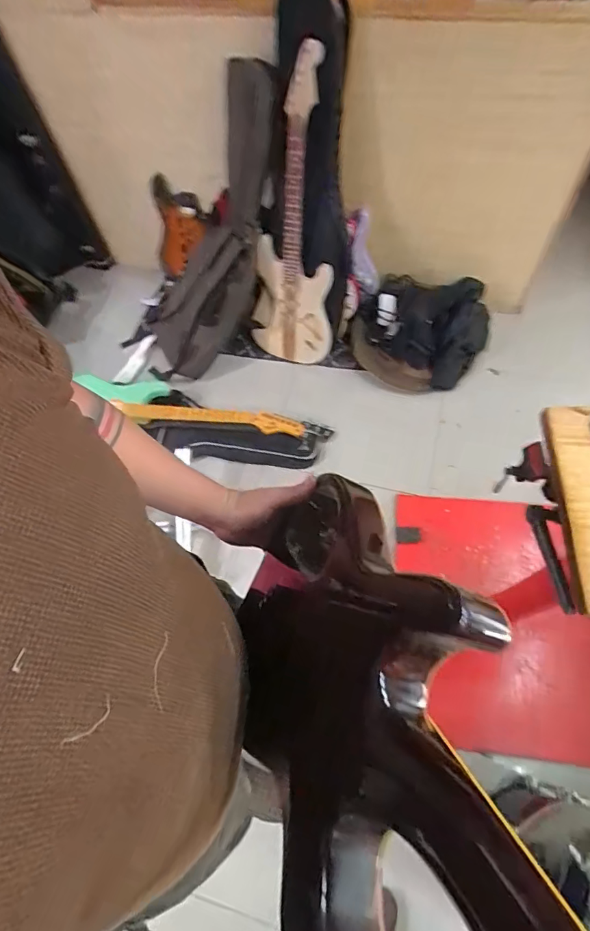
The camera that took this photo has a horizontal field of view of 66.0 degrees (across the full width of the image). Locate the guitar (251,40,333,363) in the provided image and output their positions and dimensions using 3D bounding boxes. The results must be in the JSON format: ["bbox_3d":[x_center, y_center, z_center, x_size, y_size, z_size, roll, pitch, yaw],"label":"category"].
[{"bbox_3d":[0.022,-0.765,1.518,0.295,0.930,0.071,15,49,7],"label":"guitar"}]

